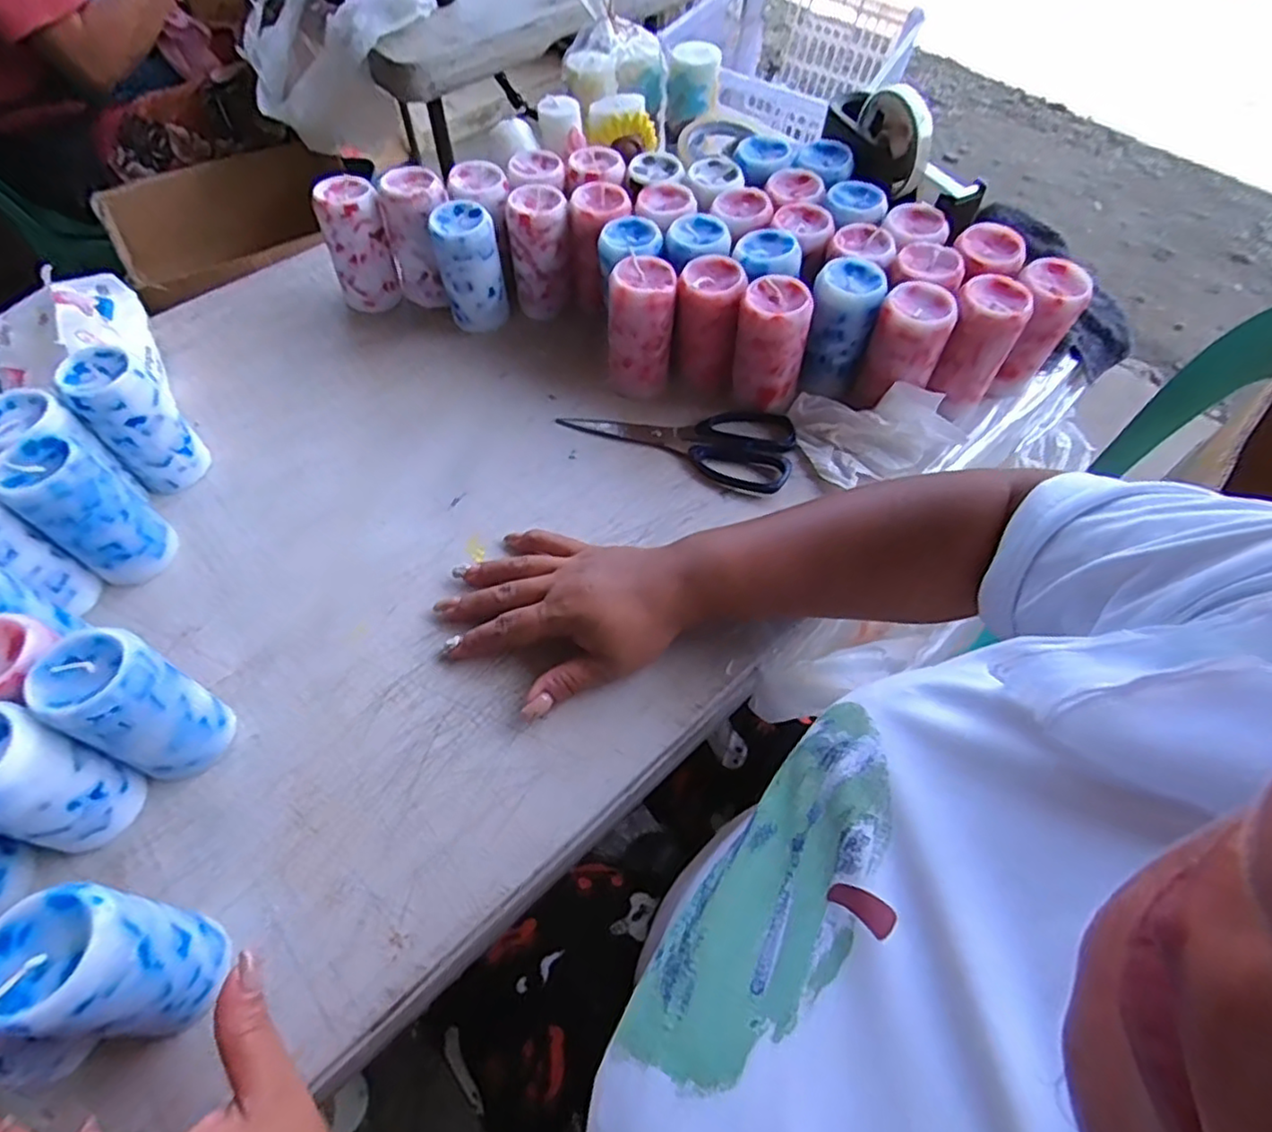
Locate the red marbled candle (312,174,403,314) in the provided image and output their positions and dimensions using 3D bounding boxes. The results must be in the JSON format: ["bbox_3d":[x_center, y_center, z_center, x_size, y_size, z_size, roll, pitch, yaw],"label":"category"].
[{"bbox_3d":[-0.238,-0.272,0.572,0.050,0.101,0.050,-17,61,-12],"label":"red marbled candle"}]

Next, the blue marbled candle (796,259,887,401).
[{"bbox_3d":[0.155,-0.184,0.511,0.046,0.089,0.051,17,59,8],"label":"blue marbled candle"}]

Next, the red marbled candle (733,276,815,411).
[{"bbox_3d":[0.101,-0.163,0.499,0.051,0.093,0.042,13,59,6],"label":"red marbled candle"}]

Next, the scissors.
[{"bbox_3d":[0.037,-0.111,0.516,0.177,0.009,0.080,22,60,11],"label":"scissors"}]

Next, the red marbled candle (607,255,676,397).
[{"bbox_3d":[0.003,-0.184,0.513,0.048,0.090,0.054,5,58,1],"label":"red marbled candle"}]

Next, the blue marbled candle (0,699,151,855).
[{"bbox_3d":[-0.300,0.108,0.331,0.049,0.093,0.050,12,59,5],"label":"blue marbled candle"}]

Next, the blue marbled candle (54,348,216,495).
[{"bbox_3d":[-0.343,-0.100,0.457,0.046,0.091,0.046,-36,66,-21],"label":"blue marbled candle"}]

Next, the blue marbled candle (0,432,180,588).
[{"bbox_3d":[-0.343,-0.035,0.416,0.053,0.094,0.054,38,64,19],"label":"blue marbled candle"}]

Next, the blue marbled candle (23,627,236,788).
[{"bbox_3d":[-0.262,0.076,0.351,0.048,0.093,0.051,25,61,13],"label":"blue marbled candle"}]

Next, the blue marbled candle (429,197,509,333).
[{"bbox_3d":[-0.140,-0.250,0.555,0.048,0.088,0.045,-15,60,-11],"label":"blue marbled candle"}]

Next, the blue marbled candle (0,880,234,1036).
[{"bbox_3d":[-0.226,0.173,0.290,0.055,0.098,0.049,9,59,3],"label":"blue marbled candle"}]

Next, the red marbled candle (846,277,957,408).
[{"bbox_3d":[0.195,-0.160,0.494,0.049,0.088,0.046,0,59,-2],"label":"red marbled candle"}]

